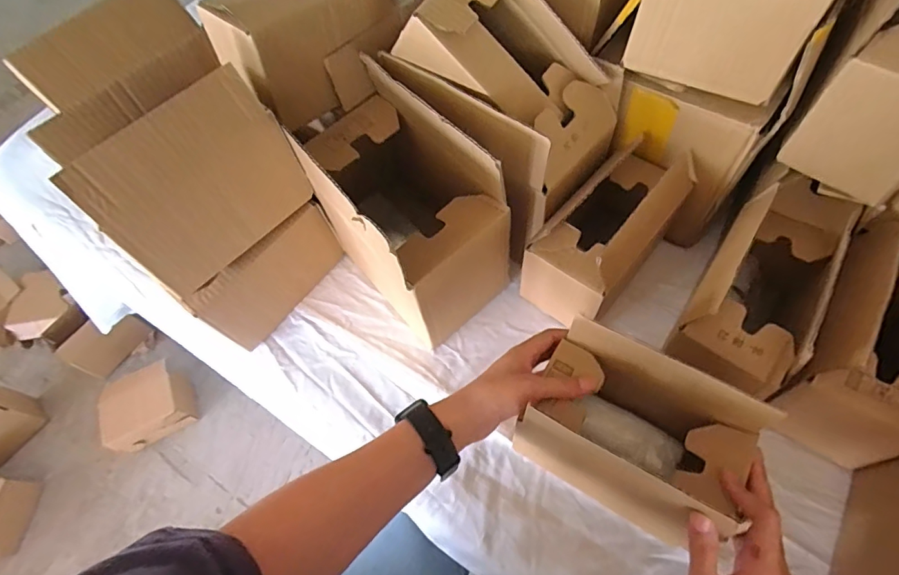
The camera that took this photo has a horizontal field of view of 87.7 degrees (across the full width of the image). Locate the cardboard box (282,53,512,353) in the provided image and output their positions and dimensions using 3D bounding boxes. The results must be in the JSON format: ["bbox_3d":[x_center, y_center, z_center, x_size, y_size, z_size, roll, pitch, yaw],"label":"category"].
[{"bbox_3d":[-0.052,-0.090,0.536,0.138,0.204,0.235,-37,65,-15],"label":"cardboard box"}]

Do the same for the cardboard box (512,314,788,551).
[{"bbox_3d":[0.164,0.127,0.413,0.175,0.110,0.110,27,67,17],"label":"cardboard box"}]

